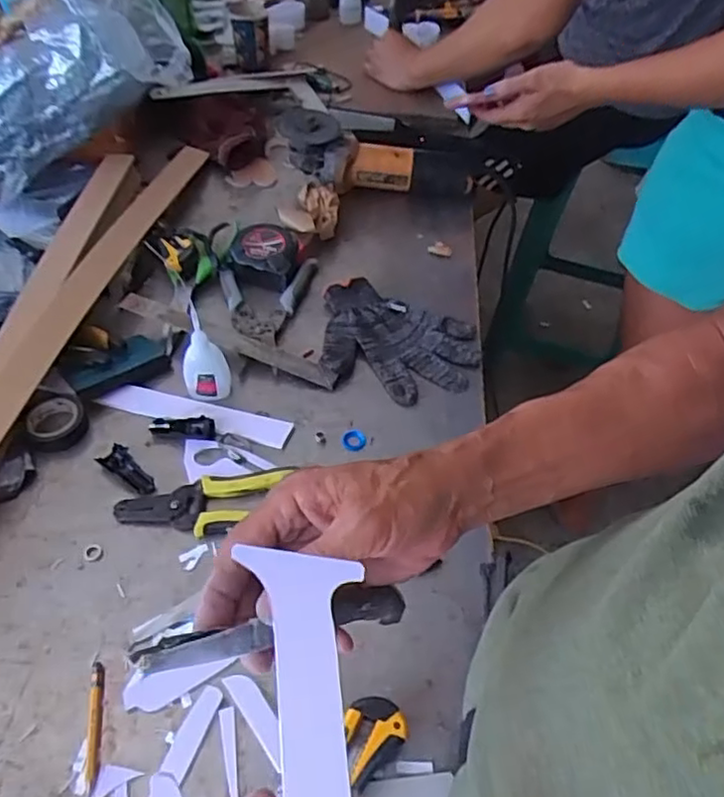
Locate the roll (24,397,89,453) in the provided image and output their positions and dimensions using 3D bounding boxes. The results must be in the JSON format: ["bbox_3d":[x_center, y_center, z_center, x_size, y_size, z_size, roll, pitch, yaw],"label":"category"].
[{"bbox_3d":[-0.300,0.021,0.630,0.054,0.012,0.061,-16,52,-16],"label":"roll"}]

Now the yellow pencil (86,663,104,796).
[{"bbox_3d":[-0.191,0.233,0.459,0.009,0.004,0.088,-8,50,-9],"label":"yellow pencil"}]

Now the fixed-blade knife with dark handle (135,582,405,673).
[{"bbox_3d":[-0.038,0.109,0.308,0.137,0.015,0.023,-1,43,-38],"label":"fixed-blade knife with dark handle"}]

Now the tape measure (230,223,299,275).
[{"bbox_3d":[-0.116,-0.180,0.799,0.085,0.039,0.074,22,52,16],"label":"tape measure"}]

